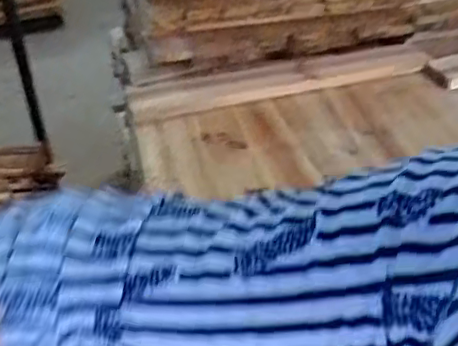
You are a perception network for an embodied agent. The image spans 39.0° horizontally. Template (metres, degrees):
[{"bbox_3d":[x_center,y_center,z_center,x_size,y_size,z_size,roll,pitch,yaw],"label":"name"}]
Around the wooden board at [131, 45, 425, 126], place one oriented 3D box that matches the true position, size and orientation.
[{"bbox_3d":[0.077,-0.139,0.944,0.434,0.030,0.069,-10,36,-8],"label":"wooden board"}]

